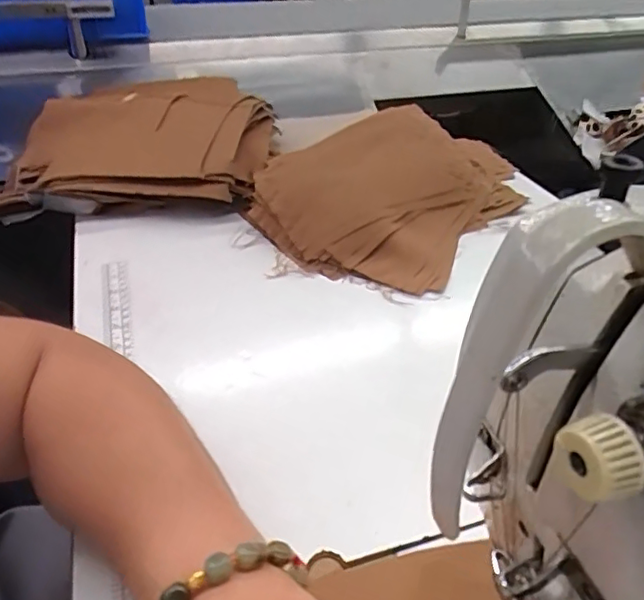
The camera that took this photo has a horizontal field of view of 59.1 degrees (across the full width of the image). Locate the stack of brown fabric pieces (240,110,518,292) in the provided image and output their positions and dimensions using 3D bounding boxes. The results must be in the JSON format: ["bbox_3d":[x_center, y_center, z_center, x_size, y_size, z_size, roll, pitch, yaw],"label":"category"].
[{"bbox_3d":[0.069,-0.131,0.618,0.238,0.085,0.280,23,41,27],"label":"stack of brown fabric pieces"}]

